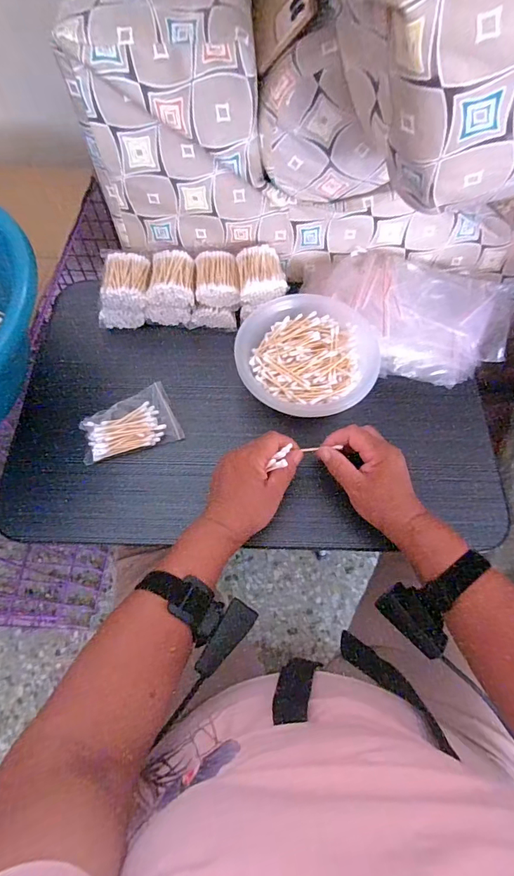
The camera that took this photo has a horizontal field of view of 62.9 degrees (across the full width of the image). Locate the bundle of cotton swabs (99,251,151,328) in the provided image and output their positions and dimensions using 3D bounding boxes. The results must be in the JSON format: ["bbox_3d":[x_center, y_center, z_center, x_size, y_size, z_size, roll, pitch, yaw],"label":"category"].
[{"bbox_3d":[-0.176,-0.196,0.567,0.068,0.066,0.071,-1,64,-1],"label":"bundle of cotton swabs"}]

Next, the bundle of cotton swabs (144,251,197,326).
[{"bbox_3d":[-0.116,-0.203,0.570,0.067,0.060,0.075,-2,64,-1],"label":"bundle of cotton swabs"}]

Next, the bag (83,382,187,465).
[{"bbox_3d":[-0.154,-0.014,0.504,0.113,0.033,0.063,-24,67,-11],"label":"bag"}]

